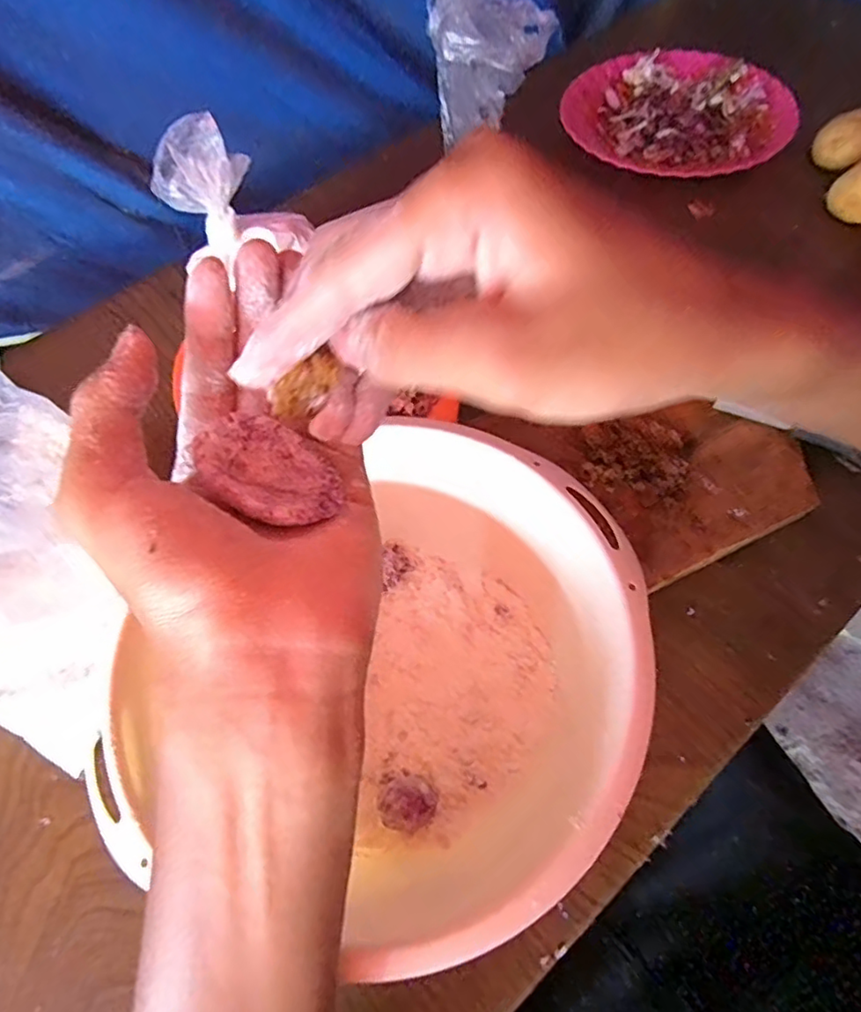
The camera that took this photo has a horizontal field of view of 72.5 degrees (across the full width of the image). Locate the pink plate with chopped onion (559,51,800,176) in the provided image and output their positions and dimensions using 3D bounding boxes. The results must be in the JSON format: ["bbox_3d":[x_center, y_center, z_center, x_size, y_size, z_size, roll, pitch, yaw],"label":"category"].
[{"bbox_3d":[0.244,-0.386,0.580,0.187,0.027,0.206,-40,66,-17],"label":"pink plate with chopped onion"}]

